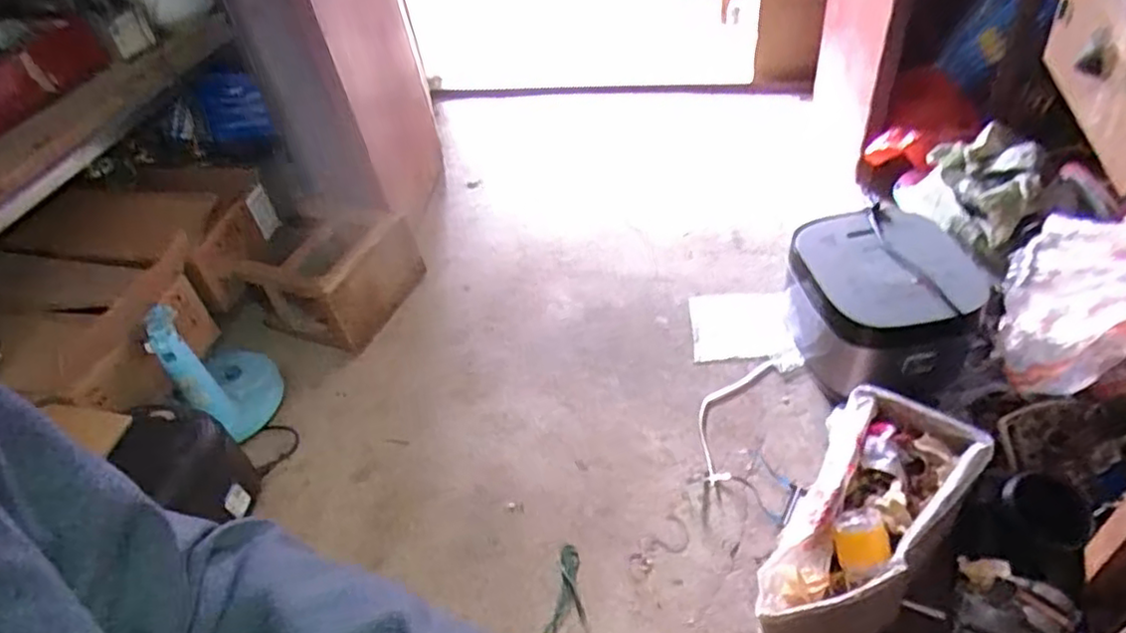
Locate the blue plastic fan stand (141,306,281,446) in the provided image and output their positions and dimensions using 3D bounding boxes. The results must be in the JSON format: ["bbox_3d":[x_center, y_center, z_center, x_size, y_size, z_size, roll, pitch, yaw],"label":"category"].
[{"bbox_3d":[-0.632,0.094,1.241,0.159,0.279,0.204,-32,48,-20],"label":"blue plastic fan stand"}]

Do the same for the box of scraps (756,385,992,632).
[{"bbox_3d":[0.407,0.311,0.952,0.193,0.180,0.396,25,55,32],"label":"box of scraps"}]

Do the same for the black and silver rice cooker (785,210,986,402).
[{"bbox_3d":[0.575,-0.008,1.216,0.269,0.240,0.304,-10,44,2],"label":"black and silver rice cooker"}]

